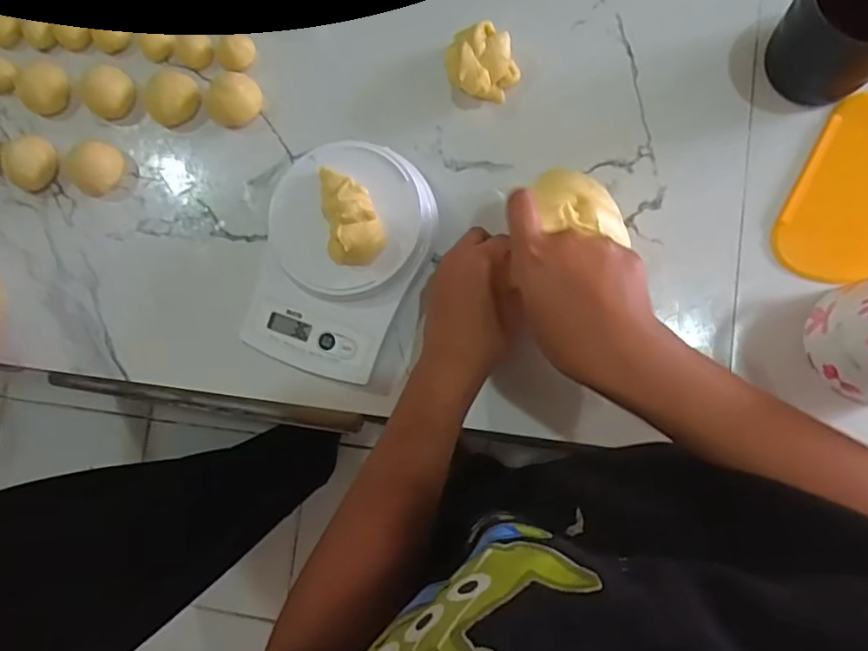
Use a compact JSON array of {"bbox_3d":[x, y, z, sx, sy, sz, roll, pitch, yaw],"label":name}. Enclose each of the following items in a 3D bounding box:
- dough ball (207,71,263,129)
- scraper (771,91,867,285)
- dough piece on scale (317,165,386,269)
[{"bbox_3d":[-0.179,-0.202,0.524,0.042,0.027,0.047,40,92,9],"label":"dough ball"},{"bbox_3d":[0.334,-0.101,0.452,0.099,0.005,0.148,26,90,10],"label":"scraper"},{"bbox_3d":[-0.067,-0.089,0.455,0.041,0.033,0.081,-17,82,7],"label":"dough piece on scale"}]

